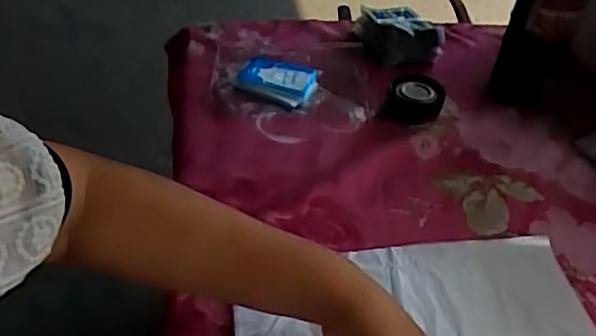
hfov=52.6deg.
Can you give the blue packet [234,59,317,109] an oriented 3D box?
[{"bbox_3d":[-0.028,-0.111,0.767,0.097,0.028,0.063,19,40,16],"label":"blue packet"}]

